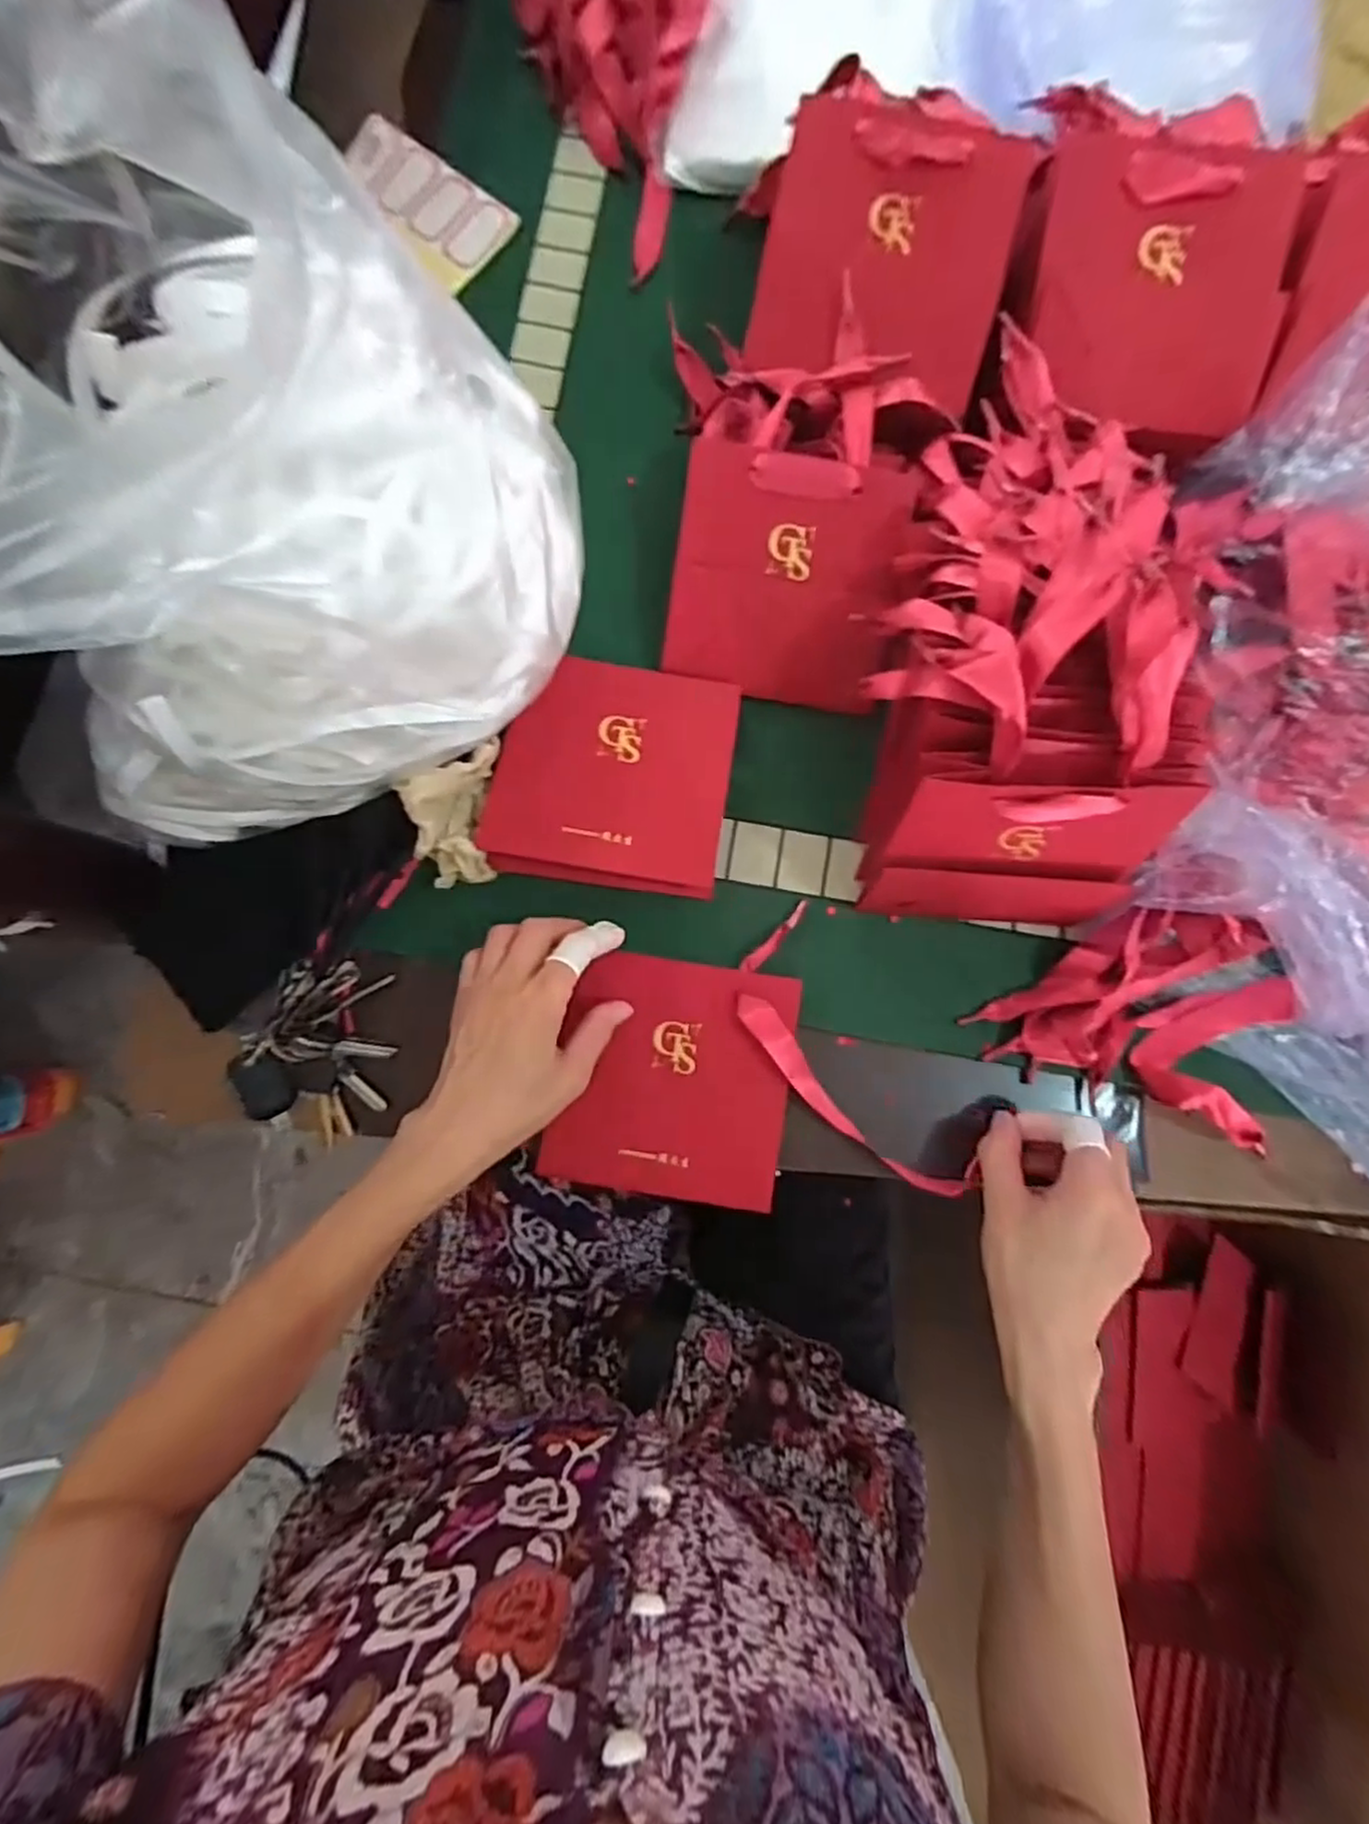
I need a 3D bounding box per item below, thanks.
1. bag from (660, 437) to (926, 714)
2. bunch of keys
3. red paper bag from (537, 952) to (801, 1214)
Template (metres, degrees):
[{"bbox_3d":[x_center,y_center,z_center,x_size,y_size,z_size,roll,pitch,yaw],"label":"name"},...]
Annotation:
[{"bbox_3d":[0.068,-0.206,0.455,0.148,0.023,0.137,9,109,3],"label":"bag"},{"bbox_3d":[-0.219,0.083,0.442,0.078,0.029,0.102,24,83,1],"label":"bunch of keys"},{"bbox_3d":[-0.006,0.100,0.435,0.134,0.016,0.137,8,83,-1],"label":"red paper bag"}]

